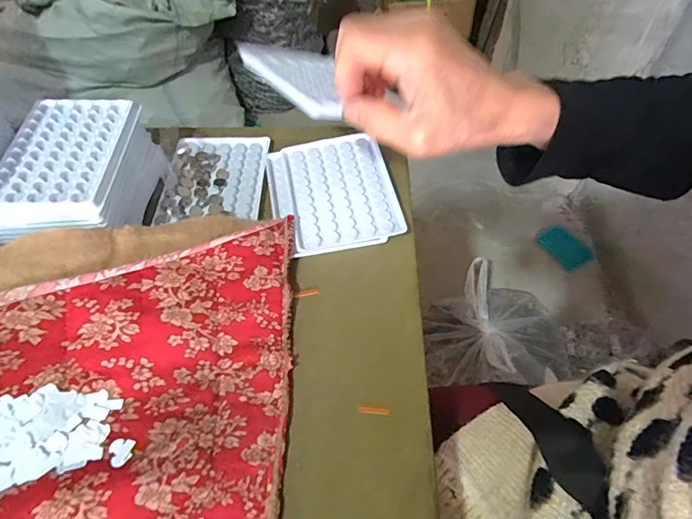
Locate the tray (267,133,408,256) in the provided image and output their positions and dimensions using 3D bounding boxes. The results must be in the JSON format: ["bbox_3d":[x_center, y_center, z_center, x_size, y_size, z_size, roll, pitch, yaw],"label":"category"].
[{"bbox_3d":[-0.013,-0.063,0.412,0.108,0.010,0.132,-10,56,-5],"label":"tray"}]

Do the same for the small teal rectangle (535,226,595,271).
[{"bbox_3d":[0.614,-0.032,1.250,0.139,0.082,0.006,43,24,7],"label":"small teal rectangle"}]

